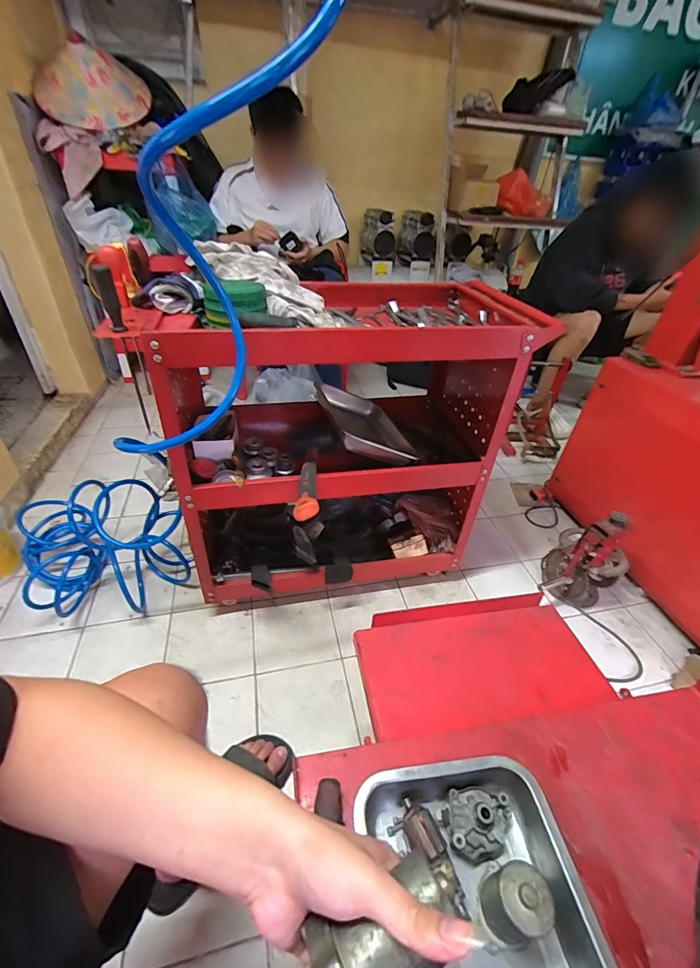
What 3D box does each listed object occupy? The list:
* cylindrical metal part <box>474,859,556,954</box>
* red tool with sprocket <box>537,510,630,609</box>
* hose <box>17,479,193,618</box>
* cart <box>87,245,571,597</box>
[{"bbox_3d":[0.156,0.395,0.377,0.049,0.063,0.057,15,39,14],"label":"cylindrical metal part"},{"bbox_3d":[0.605,0.208,1.039,0.170,0.287,0.190,31,45,30],"label":"red tool with sprocket"},{"bbox_3d":[-0.638,0.137,1.018,0.351,0.279,0.441,-23,45,-31],"label":"hose"},{"bbox_3d":[-0.050,-0.122,0.958,0.731,0.690,0.449,-9,39,-16],"label":"cart"}]

